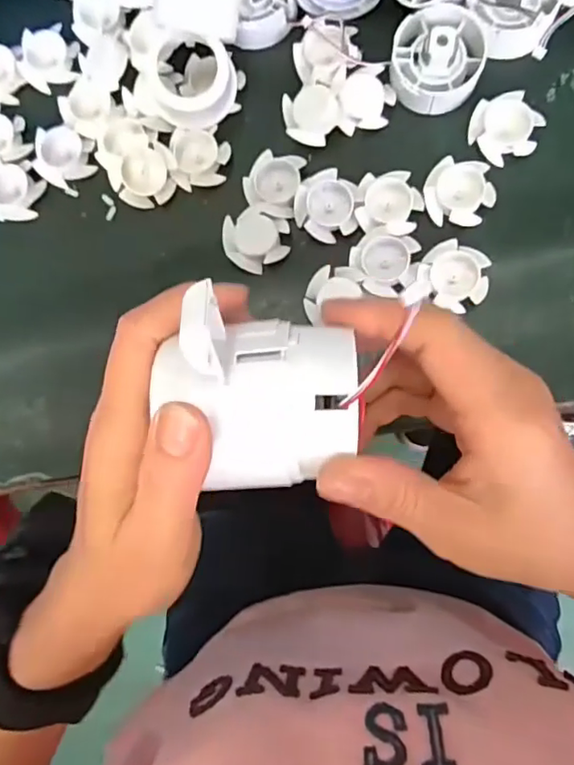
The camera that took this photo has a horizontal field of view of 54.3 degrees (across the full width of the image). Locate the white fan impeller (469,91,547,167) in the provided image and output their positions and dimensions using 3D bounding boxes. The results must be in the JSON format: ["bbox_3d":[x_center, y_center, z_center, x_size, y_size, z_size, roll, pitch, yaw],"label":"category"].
[{"bbox_3d":[0.130,-0.152,0.334,0.037,0.011,0.037,0,86,5],"label":"white fan impeller"}]

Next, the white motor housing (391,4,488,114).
[{"bbox_3d":[0.090,-0.193,0.329,0.053,0.021,0.056,0,86,5],"label":"white motor housing"}]

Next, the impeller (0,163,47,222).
[{"bbox_3d":[-0.181,-0.123,0.366,0.036,0.011,0.035,0,86,5],"label":"impeller"}]

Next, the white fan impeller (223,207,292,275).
[{"bbox_3d":[-0.020,-0.088,0.346,0.040,0.012,0.037,0,86,5],"label":"white fan impeller"}]

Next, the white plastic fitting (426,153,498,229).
[{"bbox_3d":[0.103,-0.114,0.335,0.039,0.010,0.037,0,86,5],"label":"white plastic fitting"}]

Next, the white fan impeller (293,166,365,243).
[{"bbox_3d":[0.025,-0.107,0.340,0.038,0.012,0.039,0,86,5],"label":"white fan impeller"}]

